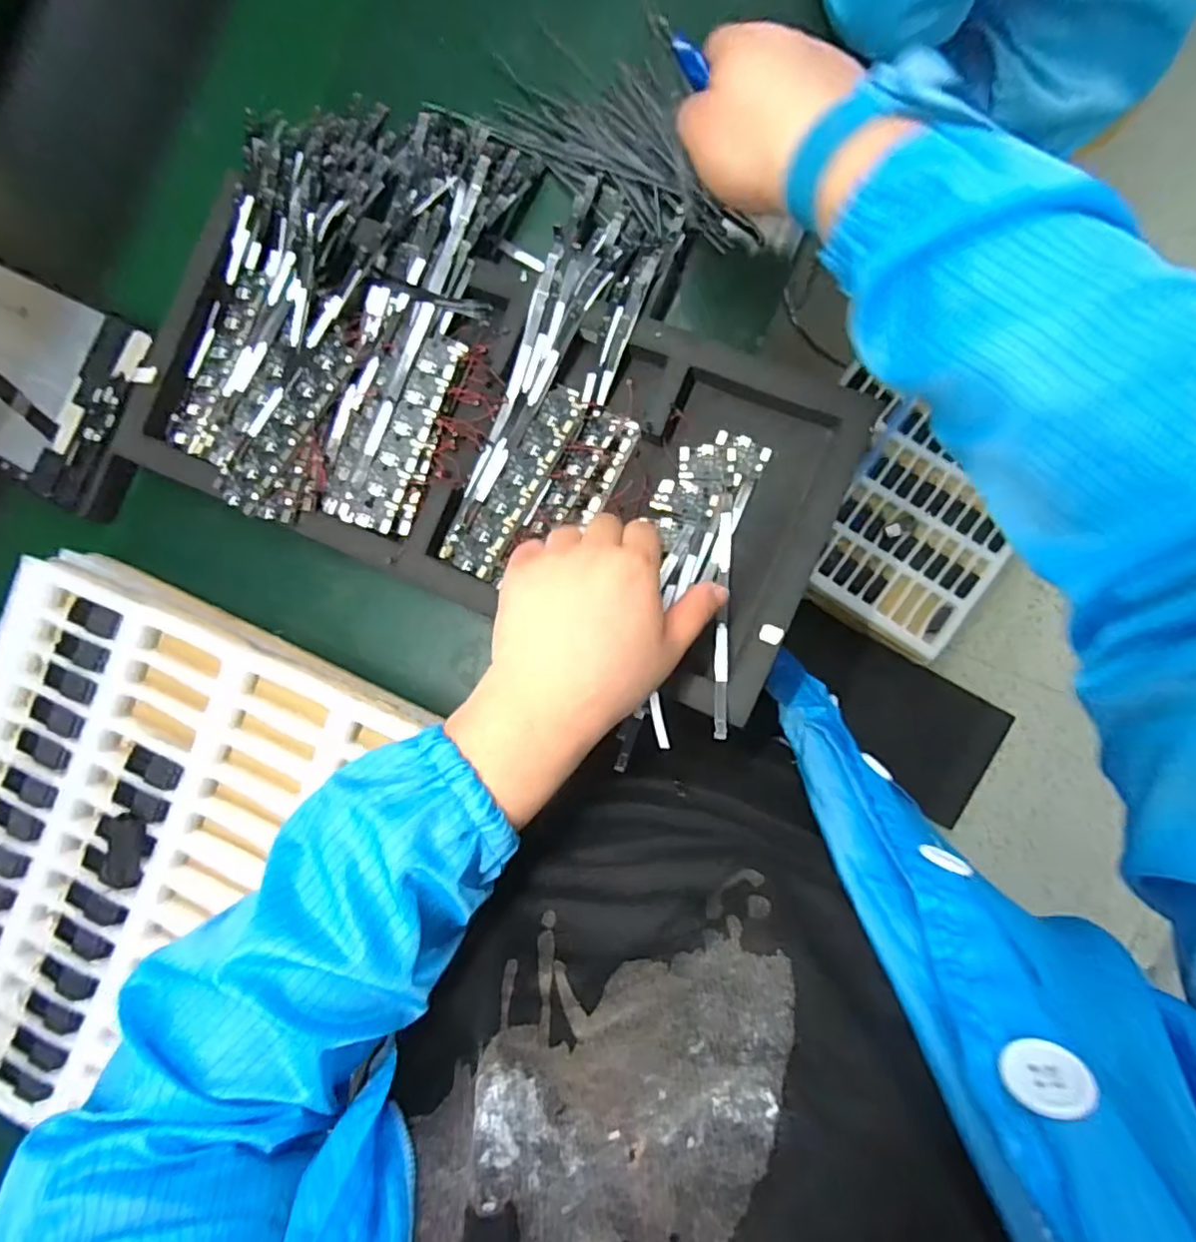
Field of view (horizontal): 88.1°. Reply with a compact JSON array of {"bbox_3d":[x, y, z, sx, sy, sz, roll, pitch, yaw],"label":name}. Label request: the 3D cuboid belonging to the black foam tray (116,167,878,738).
[{"bbox_3d":[-0.082,-0.138,0.422,0.478,0.032,0.244,21,90,6],"label":"black foam tray"}]

